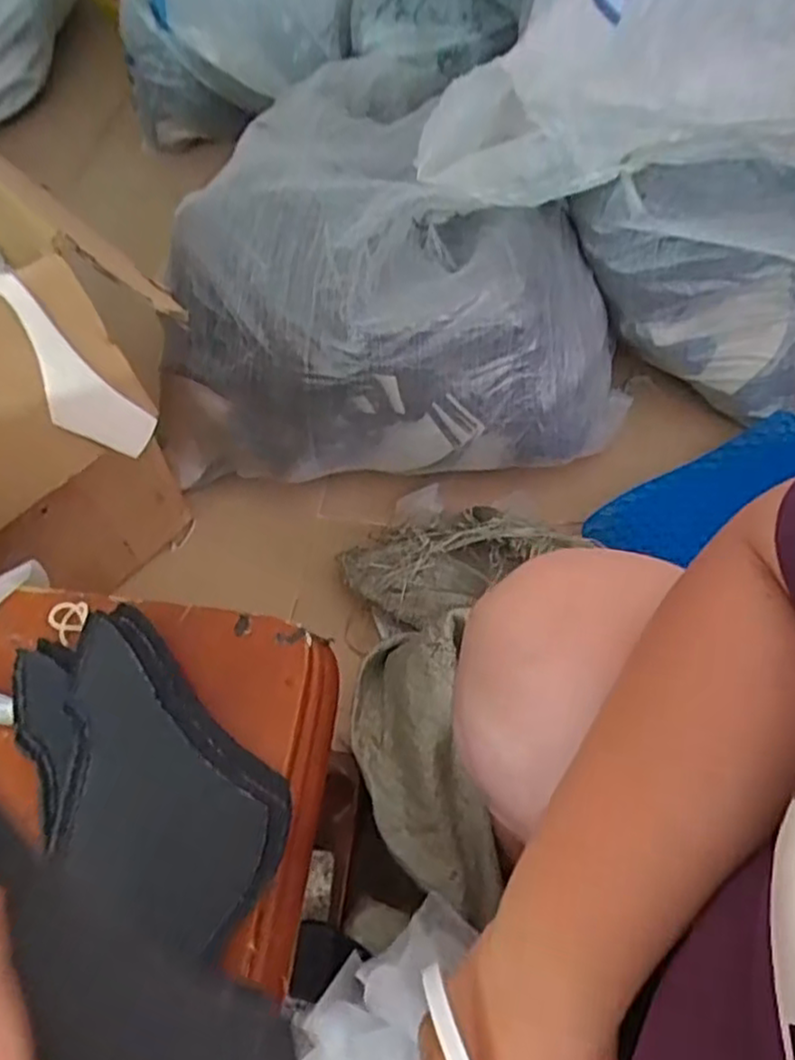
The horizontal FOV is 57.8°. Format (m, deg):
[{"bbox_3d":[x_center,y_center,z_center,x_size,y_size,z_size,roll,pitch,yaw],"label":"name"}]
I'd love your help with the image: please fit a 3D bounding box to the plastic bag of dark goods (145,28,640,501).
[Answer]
[{"bbox_3d":[-0.029,-0.243,0.826,0.504,0.242,0.289,-4,60,1],"label":"plastic bag of dark goods"}]

